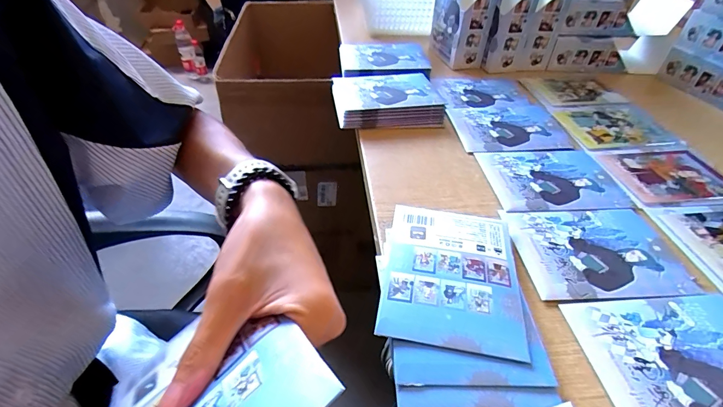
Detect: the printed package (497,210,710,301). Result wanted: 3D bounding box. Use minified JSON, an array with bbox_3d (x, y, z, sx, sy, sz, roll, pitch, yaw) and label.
[{"bbox_3d":[0.217,0.041,0.343,0.141,0.006,0.102,-2,42,-3],"label":"printed package"}]

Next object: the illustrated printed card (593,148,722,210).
[{"bbox_3d":[0.354,-0.035,0.429,0.126,0.005,0.103,-5,43,-7],"label":"illustrated printed card"}]

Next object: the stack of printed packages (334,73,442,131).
[{"bbox_3d":[0.034,-0.149,0.531,0.146,0.031,0.109,-3,42,-4],"label":"stack of printed packages"}]

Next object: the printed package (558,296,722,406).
[{"bbox_3d":[0.231,0.114,0.261,0.133,0.007,0.106,-3,42,-4],"label":"printed package"}]

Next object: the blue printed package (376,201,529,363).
[{"bbox_3d":[0.075,0.058,0.313,0.107,0.011,0.139,7,43,7],"label":"blue printed package"}]

